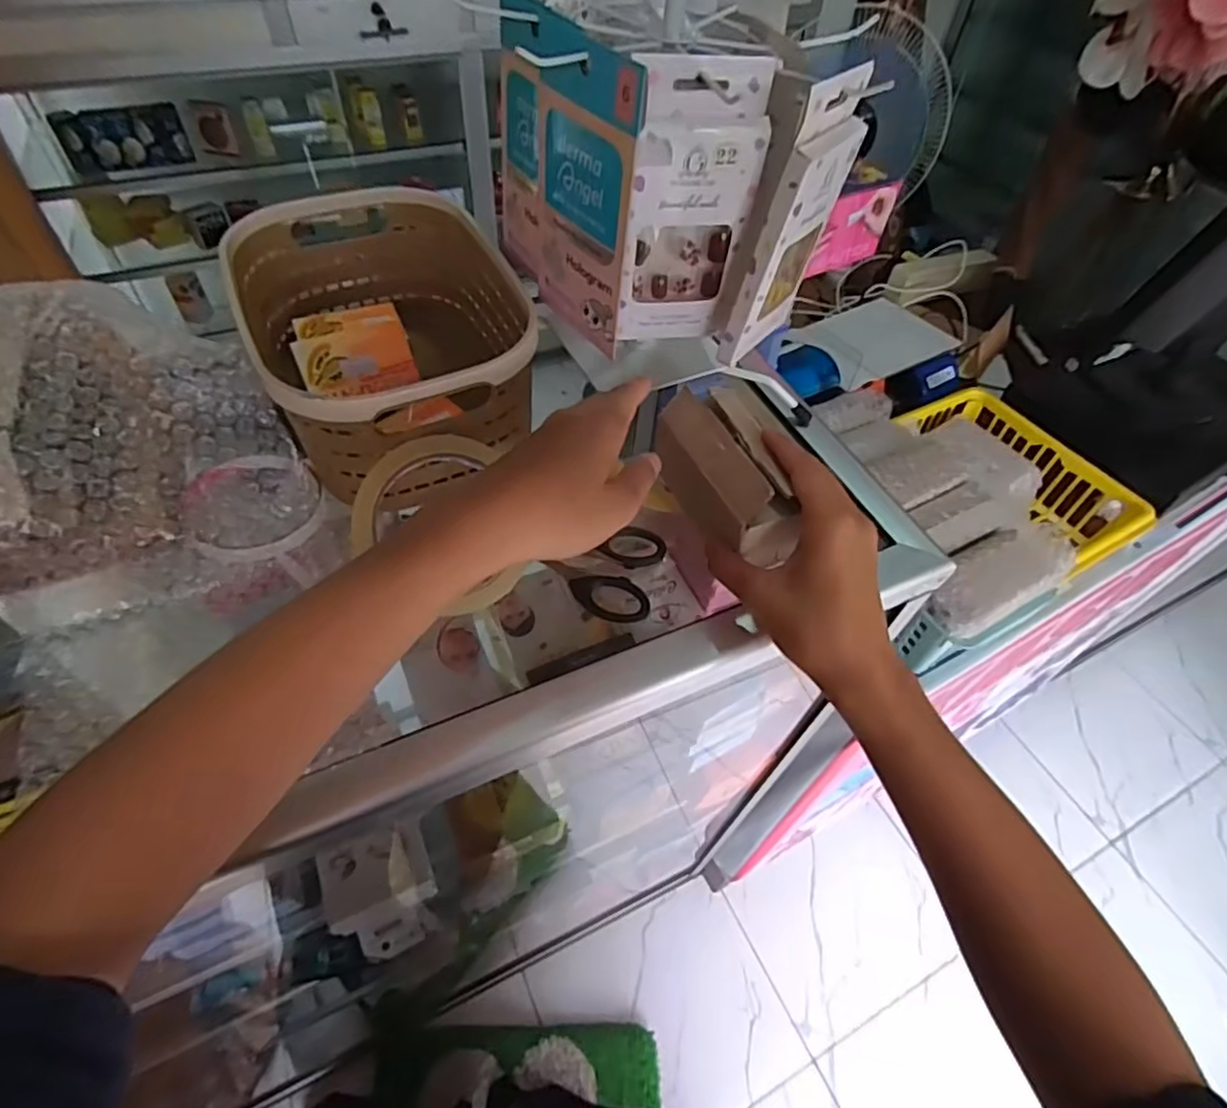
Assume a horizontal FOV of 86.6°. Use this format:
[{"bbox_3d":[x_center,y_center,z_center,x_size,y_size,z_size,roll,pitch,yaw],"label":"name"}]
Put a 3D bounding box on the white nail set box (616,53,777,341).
[{"bbox_3d":[0.039,-0.178,0.346,0.064,0.136,0.016,-5,54,-8],"label":"white nail set box"}]

